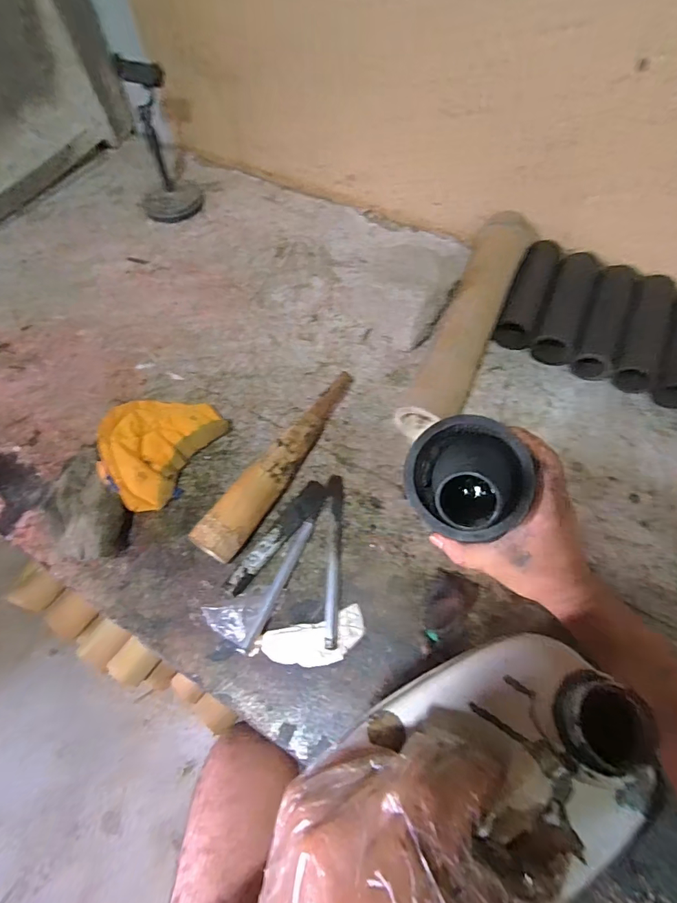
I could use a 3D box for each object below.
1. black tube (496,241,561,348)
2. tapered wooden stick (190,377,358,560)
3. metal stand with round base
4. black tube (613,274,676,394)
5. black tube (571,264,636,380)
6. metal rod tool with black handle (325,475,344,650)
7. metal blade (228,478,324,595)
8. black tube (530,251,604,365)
[{"bbox_3d":[0.275,-0.225,0.650,0.054,0.061,0.181,22,62,11],"label":"black tube"},{"bbox_3d":[-0.058,0.005,0.524,0.044,0.052,0.281,31,65,16],"label":"tapered wooden stick"},{"bbox_3d":[-0.300,-0.504,0.734,0.107,0.199,0.121,-17,62,-10],"label":"metal stand with round base"},{"bbox_3d":[0.417,-0.158,0.611,0.050,0.058,0.187,23,62,12],"label":"black tube"},{"bbox_3d":[0.370,-0.180,0.623,0.051,0.057,0.180,23,63,12],"label":"black tube"},{"bbox_3d":[-0.006,0.111,0.488,0.017,0.010,0.192,2,60,1],"label":"metal rod tool with black handle"},{"bbox_3d":[-0.067,0.090,0.496,0.031,0.011,0.150,36,66,18],"label":"metal blade"},{"bbox_3d":[0.322,-0.200,0.636,0.054,0.059,0.200,23,63,12],"label":"black tube"}]

